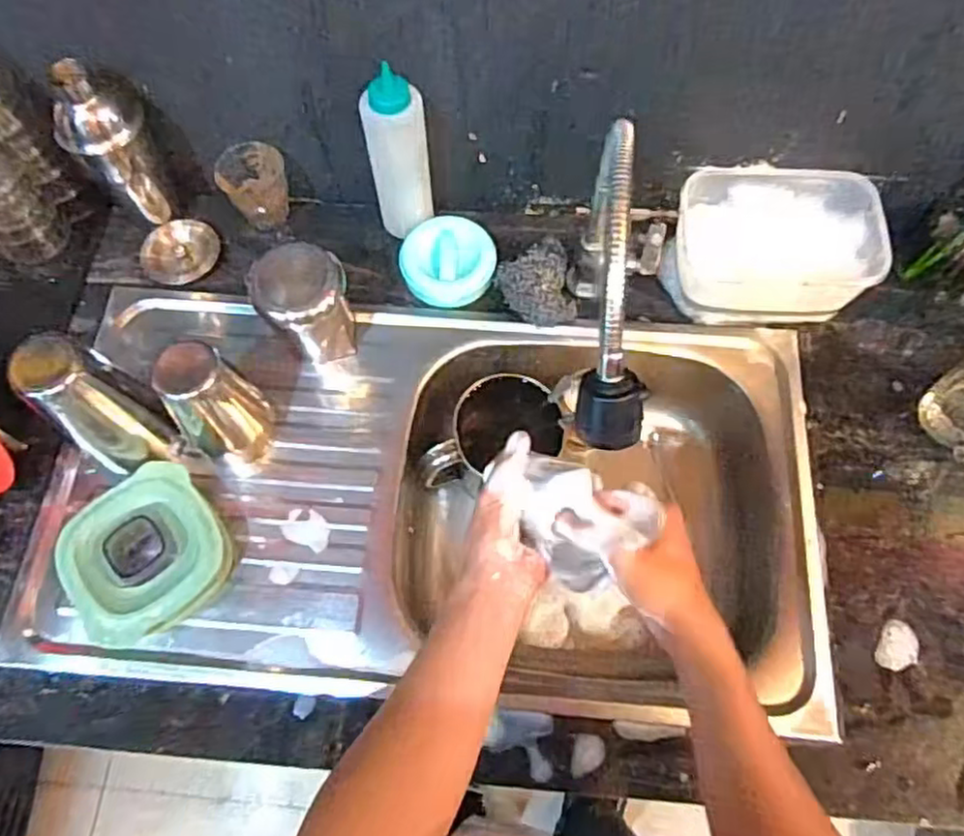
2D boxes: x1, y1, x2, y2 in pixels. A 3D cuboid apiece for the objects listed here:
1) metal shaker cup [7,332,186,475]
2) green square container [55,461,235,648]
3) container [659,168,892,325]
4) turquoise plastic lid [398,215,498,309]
[{"bbox_3d":[-0.343,-0.004,0.619,0.074,0.189,0.063,11,69,5],"label":"metal shaker cup"},{"bbox_3d":[-0.306,0.124,0.642,0.133,0.055,0.137,-37,72,-13],"label":"green square container"},{"bbox_3d":[0.307,-0.185,0.745,0.201,0.083,0.136,1,68,2],"label":"container"},{"bbox_3d":[-0.037,-0.173,0.774,0.101,0.037,0.101,0,68,1],"label":"turquoise plastic lid"}]

